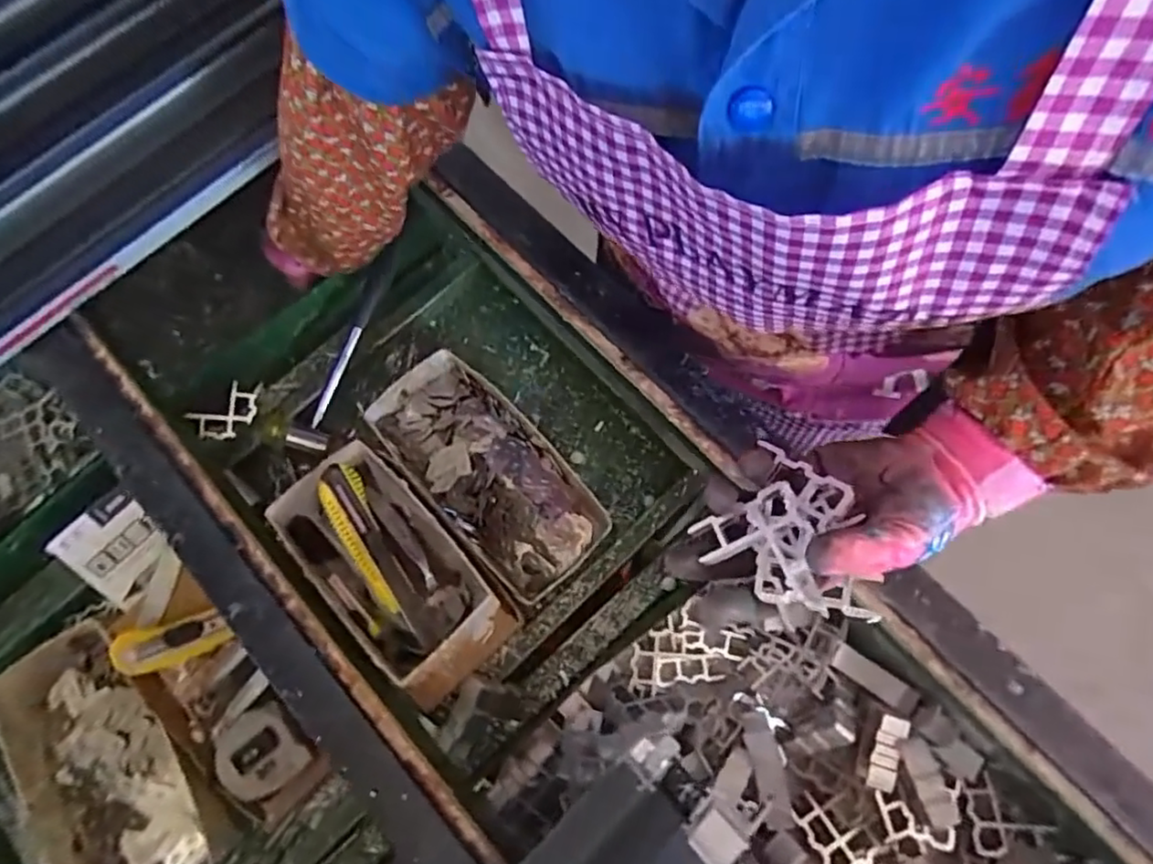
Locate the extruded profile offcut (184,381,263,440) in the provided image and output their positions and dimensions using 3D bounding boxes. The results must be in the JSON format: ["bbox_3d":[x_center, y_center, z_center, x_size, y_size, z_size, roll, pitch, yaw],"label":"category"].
[{"bbox_3d":[-0.349,-0.022,0.632,0.073,0.016,0.042,-41,112,-15],"label":"extruded profile offcut"}]

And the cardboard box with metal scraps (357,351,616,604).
[{"bbox_3d":[-0.085,0.041,0.608,0.120,0.044,0.252,-41,77,-9],"label":"cardboard box with metal scraps"}]

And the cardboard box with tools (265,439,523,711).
[{"bbox_3d":[-0.152,0.111,0.517,0.109,0.093,0.211,-43,78,-10],"label":"cardboard box with tools"}]

